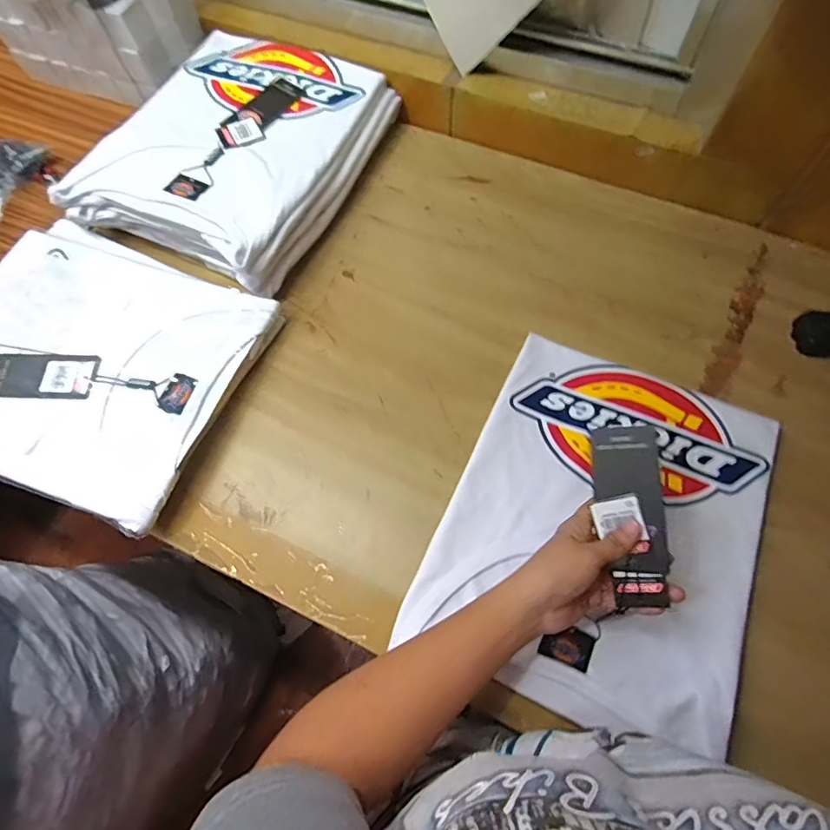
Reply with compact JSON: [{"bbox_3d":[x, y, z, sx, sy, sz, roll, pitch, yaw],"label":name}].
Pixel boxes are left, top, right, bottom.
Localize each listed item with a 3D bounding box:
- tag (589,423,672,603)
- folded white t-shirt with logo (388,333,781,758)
[{"bbox_3d":[0.163,0.074,0.377,0.047,0.005,0.130,-8,83,29],"label":"tag"},{"bbox_3d":[0.173,0.093,0.447,0.261,0.022,0.317,22,70,12],"label":"folded white t-shirt with logo"}]

